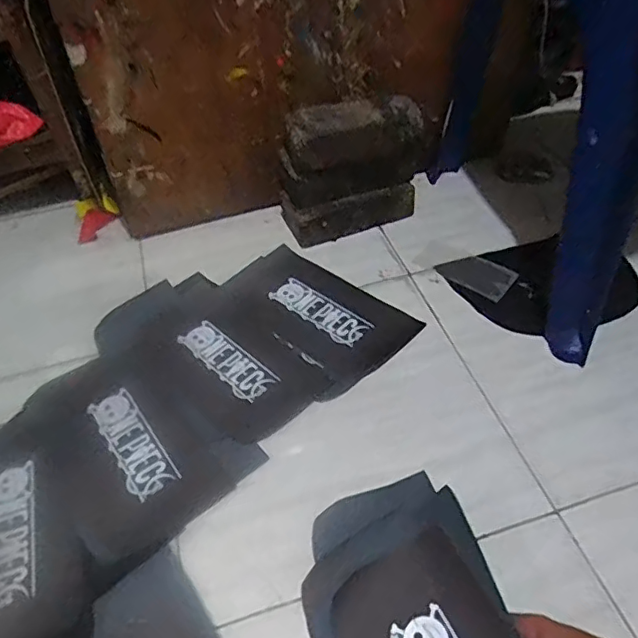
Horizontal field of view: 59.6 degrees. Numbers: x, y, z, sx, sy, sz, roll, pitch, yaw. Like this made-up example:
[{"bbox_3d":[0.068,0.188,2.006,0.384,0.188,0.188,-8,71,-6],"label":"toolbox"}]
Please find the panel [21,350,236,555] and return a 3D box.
[{"bbox_3d":[-0.251,0.156,0.692,0.149,0.004,0.291,-35,55,-26],"label":"panel"}]

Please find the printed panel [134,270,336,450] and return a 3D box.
[{"bbox_3d":[-0.139,0.049,0.787,0.158,0.008,0.296,-36,55,-26],"label":"printed panel"}]

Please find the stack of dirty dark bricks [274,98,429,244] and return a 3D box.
[{"bbox_3d":[0.068,-0.249,0.917,0.253,0.190,0.101,-18,49,-13],"label":"stack of dirty dark bricks"}]

